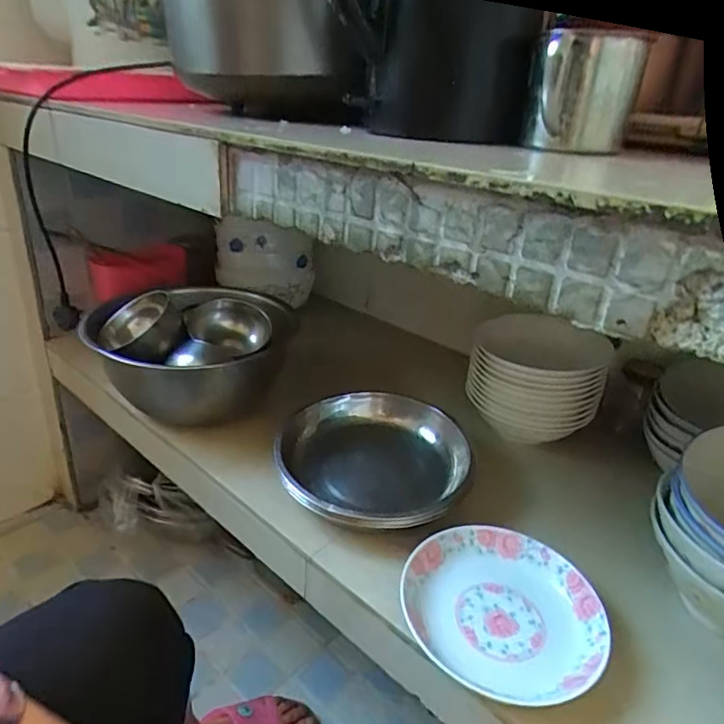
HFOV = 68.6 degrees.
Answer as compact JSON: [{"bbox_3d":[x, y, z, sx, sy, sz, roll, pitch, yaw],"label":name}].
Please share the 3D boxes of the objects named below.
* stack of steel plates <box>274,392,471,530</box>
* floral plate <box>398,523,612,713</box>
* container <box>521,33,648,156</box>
[{"bbox_3d":[0.020,0.120,0.629,0.197,0.065,0.215,4,26,-1],"label":"stack of steel plates"},{"bbox_3d":[0.124,0.218,0.471,0.170,0.030,0.165,4,26,-2],"label":"floral plate"},{"bbox_3d":[0.174,-0.211,0.421,0.080,0.082,0.073,14,27,18],"label":"container"}]

